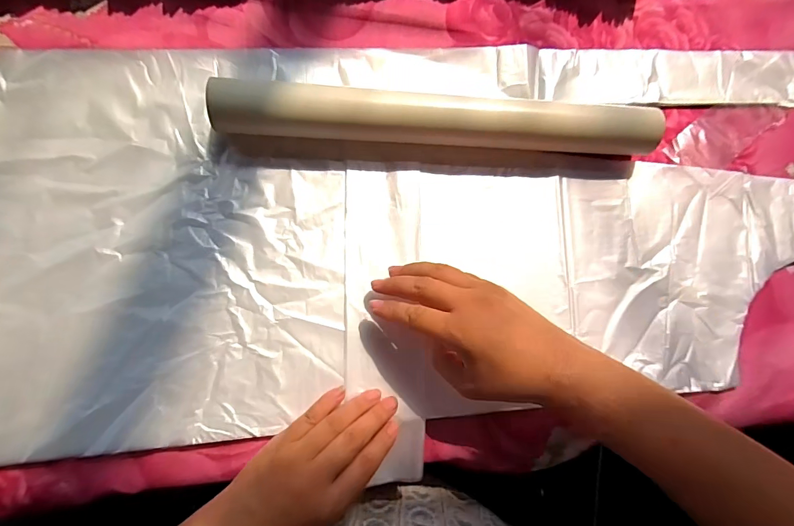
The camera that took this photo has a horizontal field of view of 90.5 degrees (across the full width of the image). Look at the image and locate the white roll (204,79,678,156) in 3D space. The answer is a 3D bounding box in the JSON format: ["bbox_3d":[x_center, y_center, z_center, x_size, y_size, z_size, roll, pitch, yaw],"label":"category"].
[{"bbox_3d":[0.037,-0.111,0.312,0.343,0.045,0.038,1,84,-5],"label":"white roll"}]

